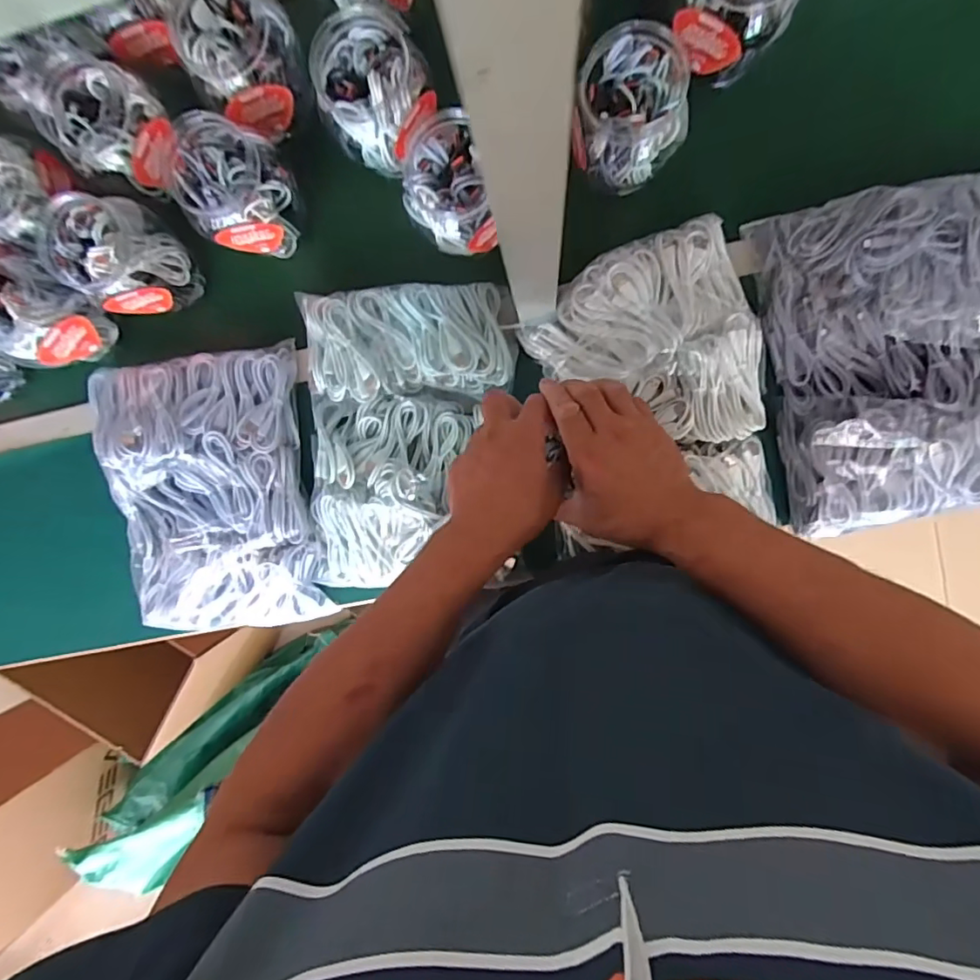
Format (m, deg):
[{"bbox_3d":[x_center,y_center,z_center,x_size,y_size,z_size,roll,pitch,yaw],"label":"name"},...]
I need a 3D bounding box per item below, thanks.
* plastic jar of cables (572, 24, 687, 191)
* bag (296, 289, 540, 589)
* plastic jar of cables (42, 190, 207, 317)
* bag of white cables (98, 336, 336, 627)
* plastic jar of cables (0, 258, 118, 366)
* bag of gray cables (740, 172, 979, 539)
[{"bbox_3d":[0.140,-0.371,0.535,0.106,0.109,0.100,8,97,5],"label":"plastic jar of cables"},{"bbox_3d":[-0.097,-0.057,0.633,0.256,0.046,0.349,-1,96,6],"label":"bag"},{"bbox_3d":[-0.407,-0.257,0.612,0.103,0.146,0.103,-36,91,9],"label":"plastic jar of cables"},{"bbox_3d":[-0.355,0.010,0.669,0.262,0.052,0.343,-6,95,7],"label":"bag of white cables"},{"bbox_3d":[-0.529,-0.202,0.625,0.101,0.124,0.095,1,96,6],"label":"plastic jar of cables"},{"bbox_3d":[0.437,-0.141,0.566,0.253,0.062,0.347,-10,95,7],"label":"bag of gray cables"}]

